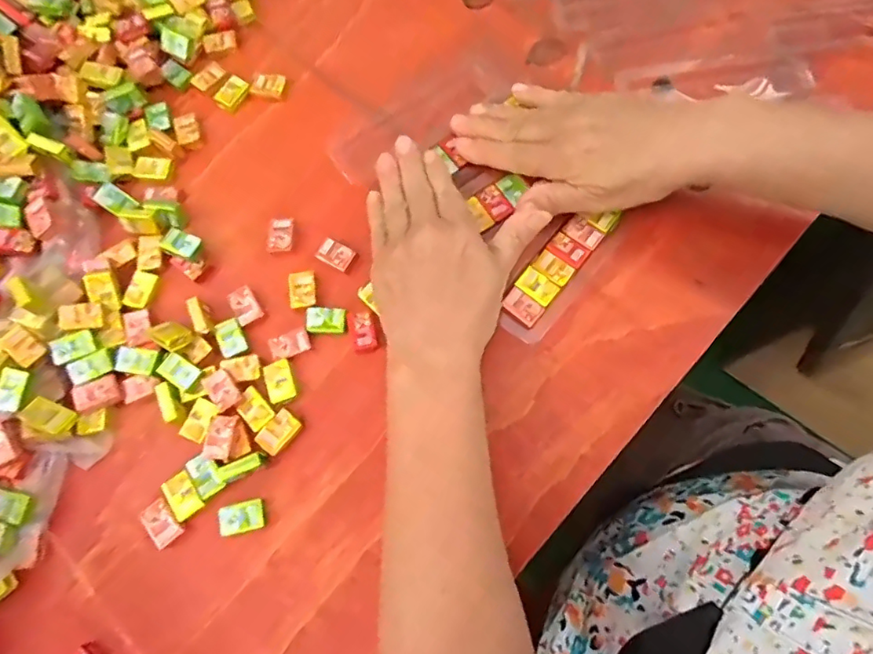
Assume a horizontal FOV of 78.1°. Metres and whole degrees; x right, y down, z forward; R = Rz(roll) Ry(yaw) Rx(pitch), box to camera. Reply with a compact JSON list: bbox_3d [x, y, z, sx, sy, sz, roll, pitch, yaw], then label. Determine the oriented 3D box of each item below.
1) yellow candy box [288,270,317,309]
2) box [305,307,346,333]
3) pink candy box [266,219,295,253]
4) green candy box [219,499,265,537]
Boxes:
[{"bbox_3d":[-0.090,-0.025,0.361,0.017,0.006,0.025,-8,73,-1],"label":"yellow candy box"},{"bbox_3d":[-0.073,-0.004,0.353,0.026,0.004,0.017,1,73,2],"label":"box"},{"bbox_3d":[-0.109,-0.064,0.375,0.019,0.004,0.026,2,73,3],"label":"pink candy box"},{"bbox_3d":[-0.115,0.113,0.318,0.025,0.008,0.017,-14,73,-2],"label":"green candy box"}]

